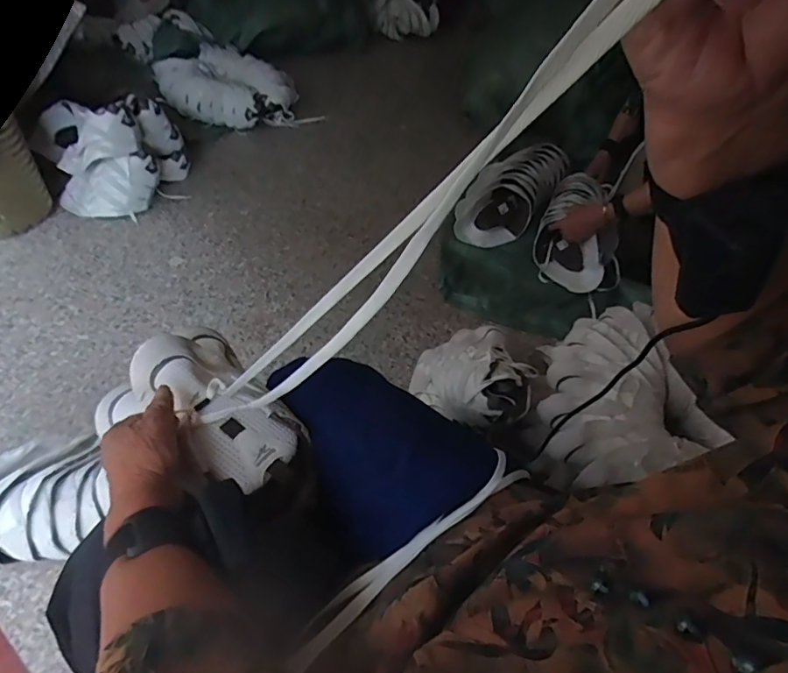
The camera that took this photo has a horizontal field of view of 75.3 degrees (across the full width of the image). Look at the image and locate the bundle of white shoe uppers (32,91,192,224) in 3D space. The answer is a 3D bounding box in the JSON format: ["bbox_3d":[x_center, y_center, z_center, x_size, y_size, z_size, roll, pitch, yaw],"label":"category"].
[{"bbox_3d":[-0.722,-0.462,1.341,0.357,0.226,0.213,-18,54,-24],"label":"bundle of white shoe uppers"}]

